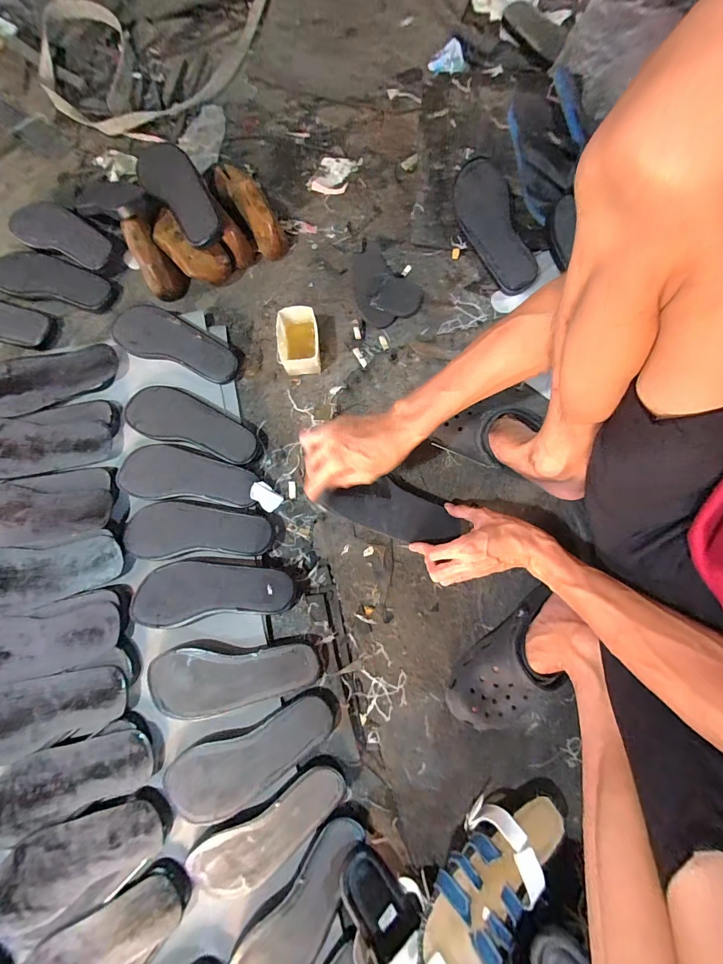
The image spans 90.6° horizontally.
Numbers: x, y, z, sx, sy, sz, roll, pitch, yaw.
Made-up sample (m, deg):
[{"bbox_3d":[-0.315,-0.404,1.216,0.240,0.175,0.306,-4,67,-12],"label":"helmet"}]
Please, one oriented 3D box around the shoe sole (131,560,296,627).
[{"bbox_3d":[-0.217,0.159,0.529,0.228,0.024,0.084,-4,78,-1],"label":"shoe sole"}]

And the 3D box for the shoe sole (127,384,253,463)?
[{"bbox_3d":[-0.282,-0.097,0.596,0.224,0.010,0.091,23,79,5],"label":"shoe sole"}]

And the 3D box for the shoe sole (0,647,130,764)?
[{"bbox_3d":[-0.448,0.323,0.507,0.259,0.029,0.089,-20,78,-4],"label":"shoe sole"}]

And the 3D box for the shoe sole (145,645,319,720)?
[{"bbox_3d":[-0.177,0.274,0.498,0.231,0.024,0.082,-2,78,-1],"label":"shoe sole"}]

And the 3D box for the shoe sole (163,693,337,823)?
[{"bbox_3d":[-0.145,0.372,0.481,0.233,0.026,0.089,-21,78,-5],"label":"shoe sole"}]

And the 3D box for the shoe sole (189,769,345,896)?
[{"bbox_3d":[-0.121,0.467,0.474,0.223,0.029,0.080,-31,79,-7],"label":"shoe sole"}]

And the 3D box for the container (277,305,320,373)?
[{"bbox_3d":[-0.111,-0.246,0.627,0.073,0.062,0.100,-3,78,-1],"label":"container"}]

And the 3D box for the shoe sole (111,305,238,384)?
[{"bbox_3d":[-0.325,-0.245,0.628,0.227,0.020,0.088,19,91,4],"label":"shoe sole"}]

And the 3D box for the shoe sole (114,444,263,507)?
[{"bbox_3d":[-0.282,-0.011,0.579,0.218,0.013,0.089,9,78,2],"label":"shoe sole"}]

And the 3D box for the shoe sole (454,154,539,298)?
[{"bbox_3d":[0.245,-0.467,0.659,0.094,0.019,0.245,-23,89,15],"label":"shoe sole"}]

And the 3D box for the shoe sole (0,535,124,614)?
[{"bbox_3d":[-0.500,0.143,0.547,0.260,0.018,0.092,-7,78,-2],"label":"shoe sole"}]

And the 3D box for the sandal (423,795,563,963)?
[{"bbox_3d":[0.162,0.484,0.445,0.222,0.046,0.098,-31,79,-24],"label":"sandal"}]

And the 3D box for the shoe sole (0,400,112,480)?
[{"bbox_3d":[-0.555,-0.068,0.602,0.263,0.018,0.112,-10,78,-2],"label":"shoe sole"}]

